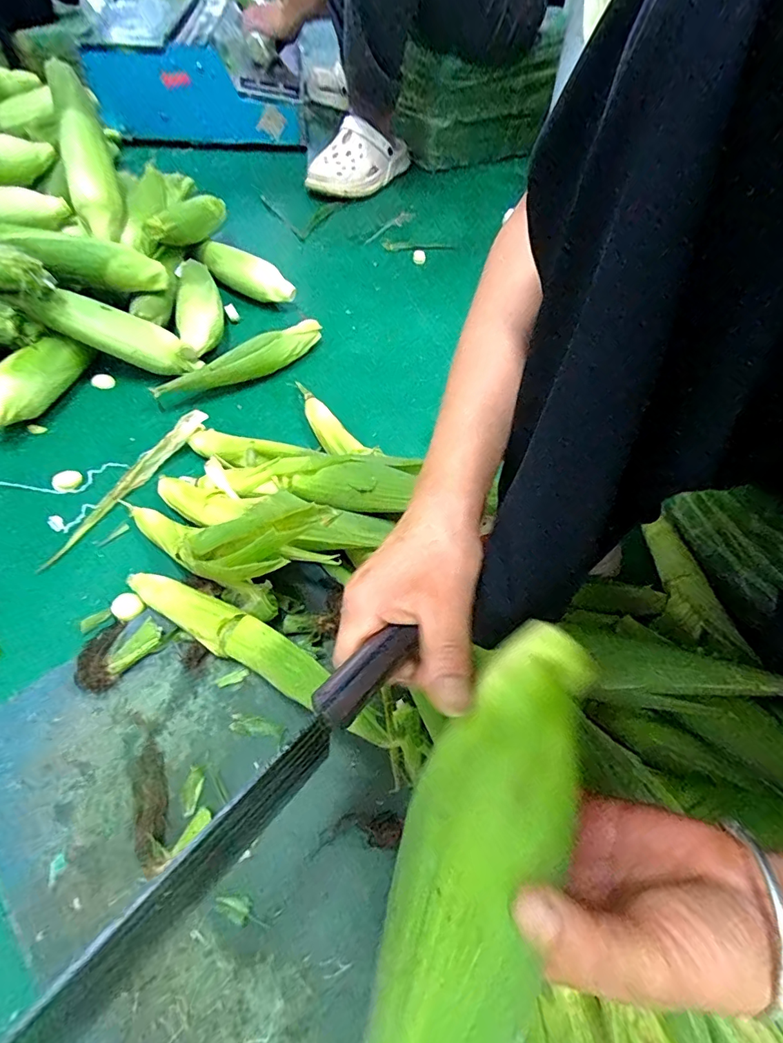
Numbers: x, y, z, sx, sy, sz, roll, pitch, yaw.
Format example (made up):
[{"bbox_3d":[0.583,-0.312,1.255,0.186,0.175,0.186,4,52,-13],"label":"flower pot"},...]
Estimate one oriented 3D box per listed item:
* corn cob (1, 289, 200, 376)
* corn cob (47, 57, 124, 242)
[{"bbox_3d":[-0.343,-0.236,0.598,0.199,0.055,0.050,16,48,-31],"label":"corn cob"},{"bbox_3d":[-0.410,-0.492,0.645,0.061,0.051,0.222,-11,99,-12],"label":"corn cob"}]

